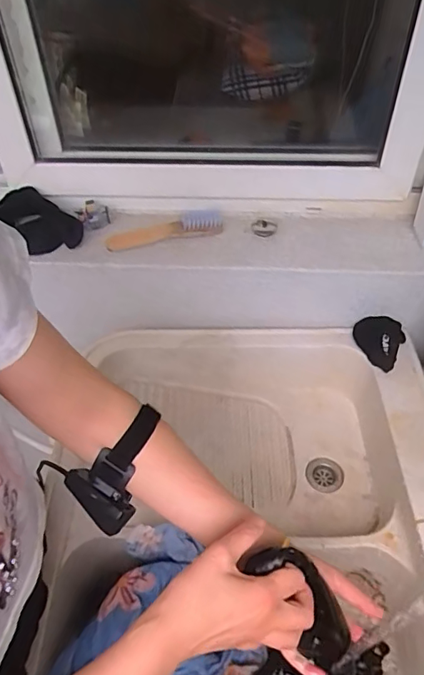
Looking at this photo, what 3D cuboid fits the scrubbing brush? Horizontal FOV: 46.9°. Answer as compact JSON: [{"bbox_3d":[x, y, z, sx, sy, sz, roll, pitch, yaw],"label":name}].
[{"bbox_3d":[-0.082,-0.182,0.851,0.201,0.033,0.048,-10,47,-8],"label":"scrubbing brush"}]

